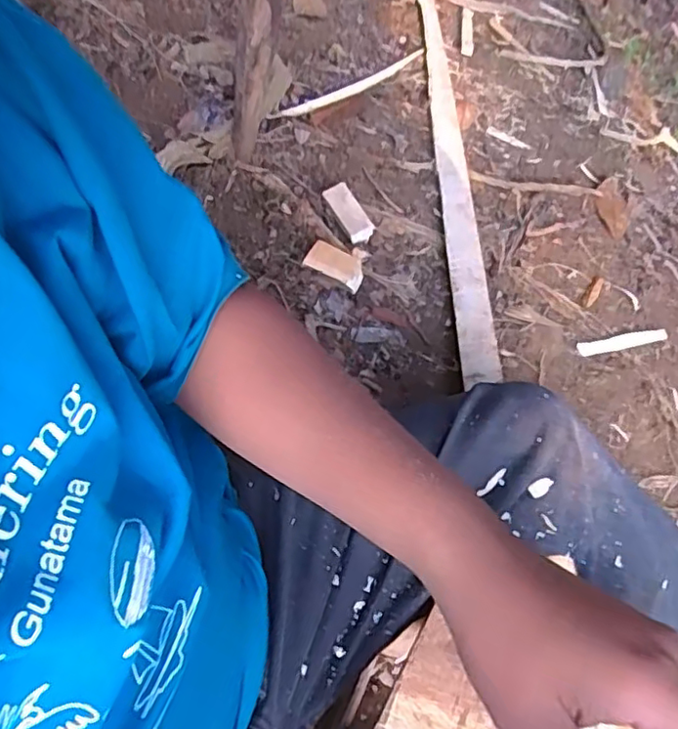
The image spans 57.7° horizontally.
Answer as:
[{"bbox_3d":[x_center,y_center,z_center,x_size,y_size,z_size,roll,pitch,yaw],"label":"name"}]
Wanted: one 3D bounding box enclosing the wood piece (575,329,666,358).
[{"bbox_3d":[0.423,-0.034,0.909,0.169,0.009,0.023,-10,57,-24],"label":"wood piece"}]

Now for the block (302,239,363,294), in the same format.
[{"bbox_3d":[-0.004,-0.137,0.846,0.079,0.024,0.045,22,62,14],"label":"block"}]

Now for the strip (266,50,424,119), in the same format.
[{"bbox_3d":[0.029,-0.499,1.097,0.021,0.025,0.448,31,49,19],"label":"strip"}]

